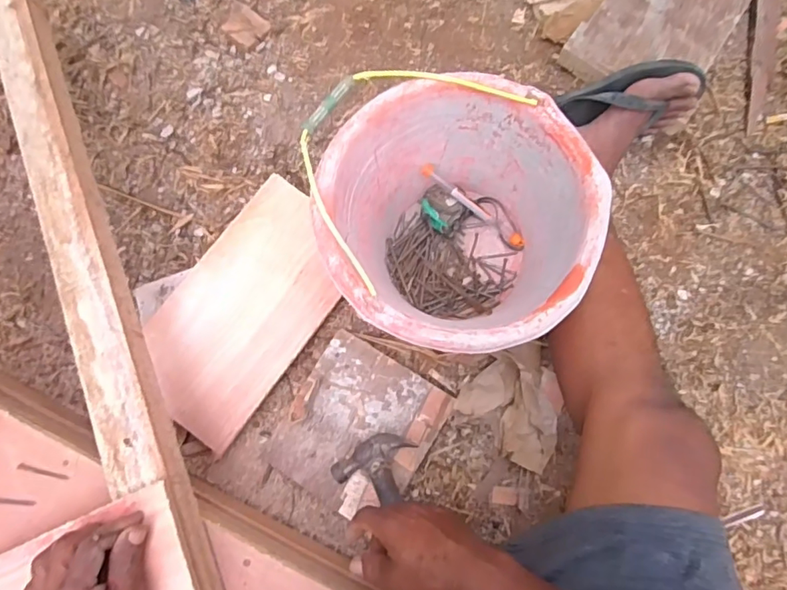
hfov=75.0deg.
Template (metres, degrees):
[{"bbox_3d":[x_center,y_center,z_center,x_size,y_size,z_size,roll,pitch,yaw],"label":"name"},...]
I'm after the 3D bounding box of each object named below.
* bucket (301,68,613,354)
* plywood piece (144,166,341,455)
[{"bbox_3d":[0.060,-0.065,0.610,0.279,0.226,0.279,0,75,0],"label":"bucket"},{"bbox_3d":[-0.193,0.013,0.672,0.181,0.013,0.323,34,79,9],"label":"plywood piece"}]

